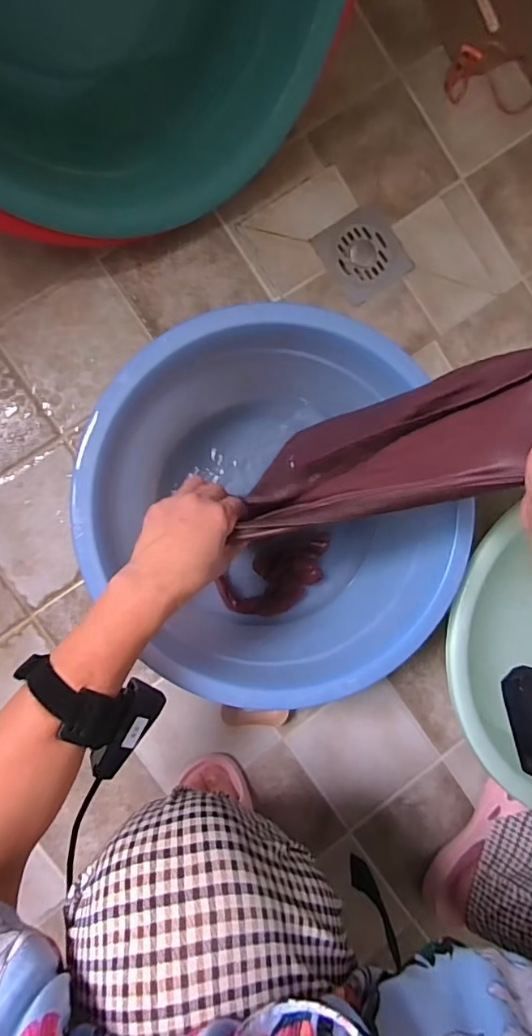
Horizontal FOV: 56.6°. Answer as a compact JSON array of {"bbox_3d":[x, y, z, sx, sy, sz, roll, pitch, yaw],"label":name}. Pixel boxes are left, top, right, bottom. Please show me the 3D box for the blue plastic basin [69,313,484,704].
[{"bbox_3d":[0.004,-0.010,0.529,0.350,0.167,0.354,-32,95,-6],"label":"blue plastic basin"}]

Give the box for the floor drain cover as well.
[{"bbox_3d":[0.123,-0.333,0.623,0.099,0.006,0.102,-34,95,-5],"label":"floor drain cover"}]

